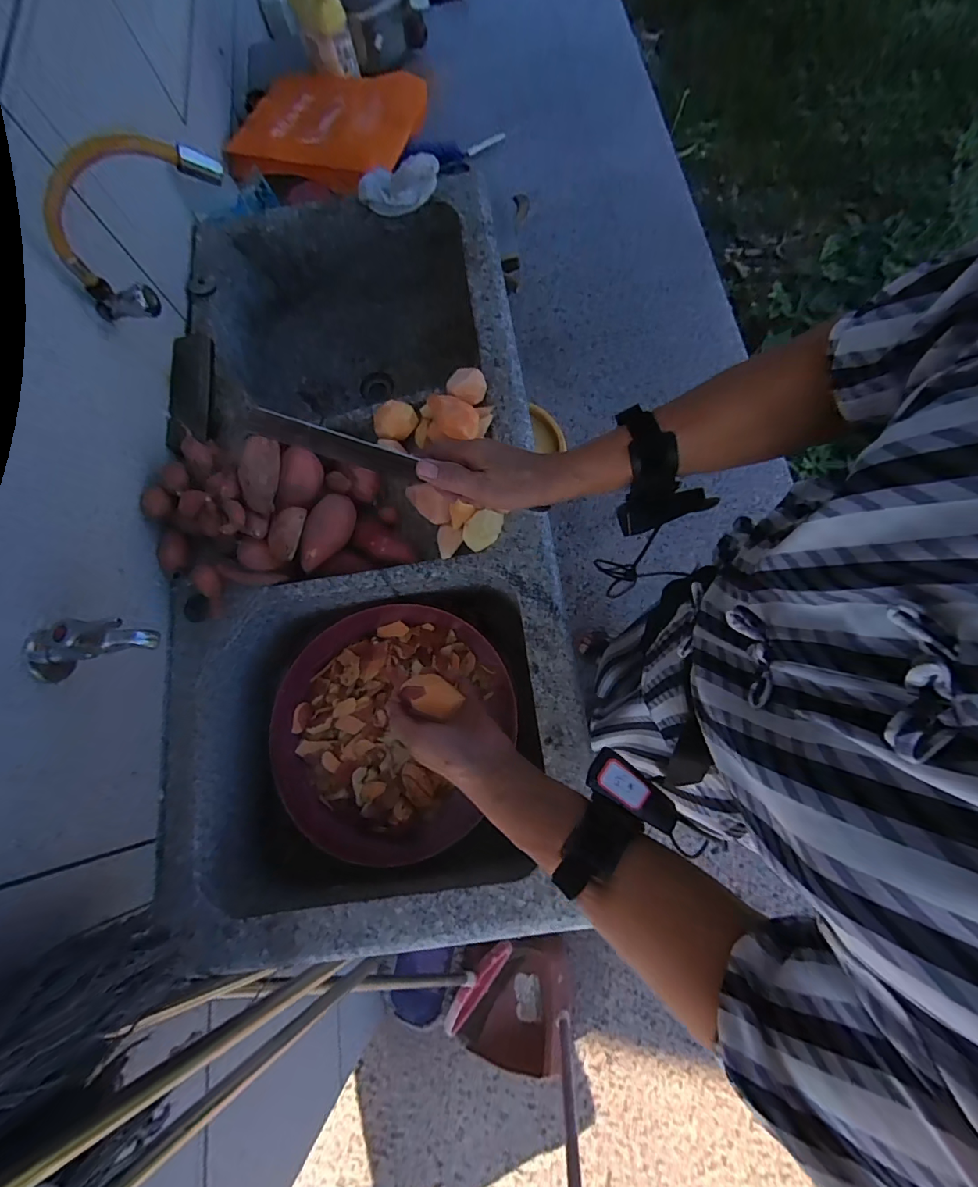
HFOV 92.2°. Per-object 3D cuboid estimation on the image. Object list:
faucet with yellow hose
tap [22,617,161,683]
[{"bbox_3d":[-0.432,-0.436,0.553,0.248,0.124,0.066,-41,76,21],"label":"faucet with yellow hose"},{"bbox_3d":[-0.398,0.049,0.460,0.124,0.074,0.052,-14,75,11],"label":"tap"}]

